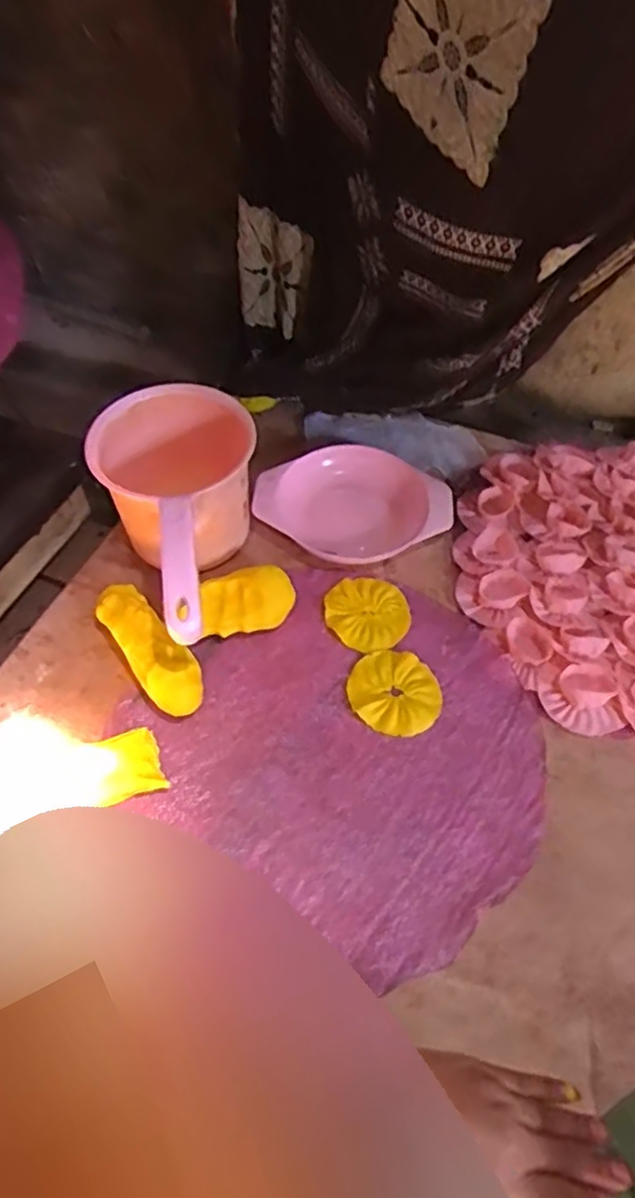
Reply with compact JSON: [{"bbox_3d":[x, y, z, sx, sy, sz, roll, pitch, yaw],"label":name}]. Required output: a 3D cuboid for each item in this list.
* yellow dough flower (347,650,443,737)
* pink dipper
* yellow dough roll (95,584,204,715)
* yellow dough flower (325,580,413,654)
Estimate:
[{"bbox_3d":[0.065,0.078,0.592,0.078,0.004,0.071,-1,57,2],"label":"yellow dough flower"},{"bbox_3d":[-0.112,-0.053,0.612,0.134,0.129,0.262,-9,57,-3],"label":"pink dipper"},{"bbox_3d":[-0.144,0.042,0.601,0.048,0.051,0.141,-34,61,-18],"label":"yellow dough roll"},{"bbox_3d":[0.046,0.013,0.636,0.073,0.005,0.076,-1,57,2],"label":"yellow dough flower"}]

